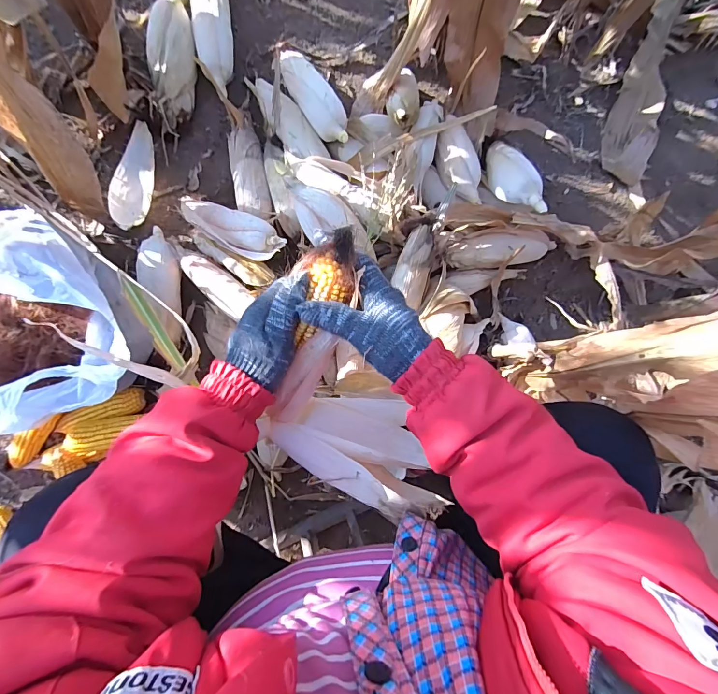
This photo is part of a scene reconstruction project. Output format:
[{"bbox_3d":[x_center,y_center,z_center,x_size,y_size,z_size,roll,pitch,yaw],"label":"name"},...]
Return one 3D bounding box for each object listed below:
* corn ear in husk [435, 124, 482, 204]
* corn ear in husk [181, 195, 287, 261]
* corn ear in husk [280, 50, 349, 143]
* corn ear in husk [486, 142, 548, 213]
[{"bbox_3d":[0.188,-0.332,0.676,0.065,0.046,0.152,-18,89,-8],"label":"corn ear in husk"},{"bbox_3d":[-0.229,-0.207,0.629,0.212,0.040,0.067,27,84,8],"label":"corn ear in husk"},{"bbox_3d":[-0.089,-0.469,0.684,0.066,0.048,0.235,-29,77,-8],"label":"corn ear in husk"},{"bbox_3d":[0.278,-0.325,0.675,0.064,0.062,0.215,-7,55,-8],"label":"corn ear in husk"}]

